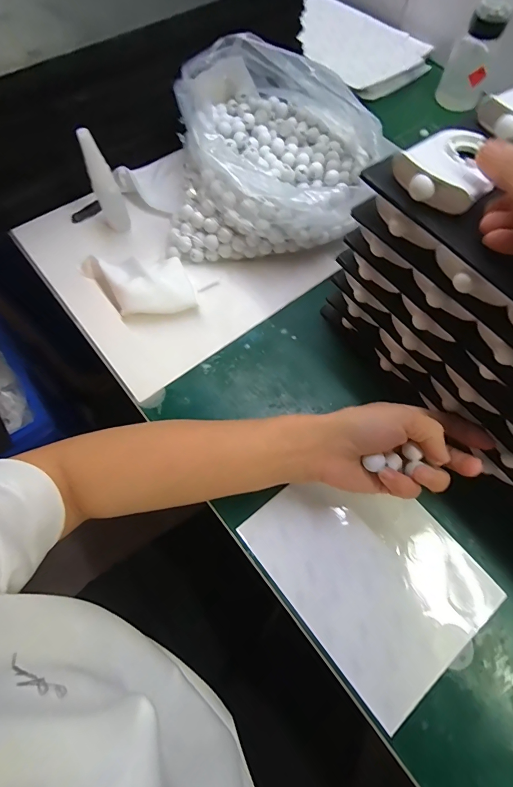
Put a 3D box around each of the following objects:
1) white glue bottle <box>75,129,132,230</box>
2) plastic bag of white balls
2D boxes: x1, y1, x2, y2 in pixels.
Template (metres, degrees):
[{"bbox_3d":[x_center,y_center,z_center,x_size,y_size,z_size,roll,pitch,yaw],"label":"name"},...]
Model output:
[{"bbox_3d":[-0.166,-0.233,0.415,0.028,0.104,0.022,-21,67,-10],"label":"white glue bottle"},{"bbox_3d":[0.000,-0.268,0.427,0.194,0.118,0.212,-2,65,-2],"label":"plastic bag of white balls"}]

